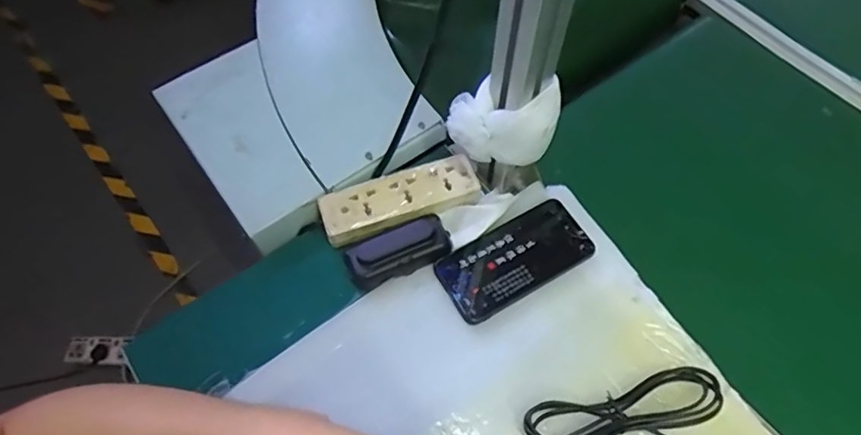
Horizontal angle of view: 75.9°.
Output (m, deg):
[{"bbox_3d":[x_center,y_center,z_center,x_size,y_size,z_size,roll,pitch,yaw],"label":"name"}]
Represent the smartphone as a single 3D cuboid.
[{"bbox_3d":[0.084,0.041,0.557,0.152,0.013,0.076,-27,64,-15],"label":"smartphone"}]

